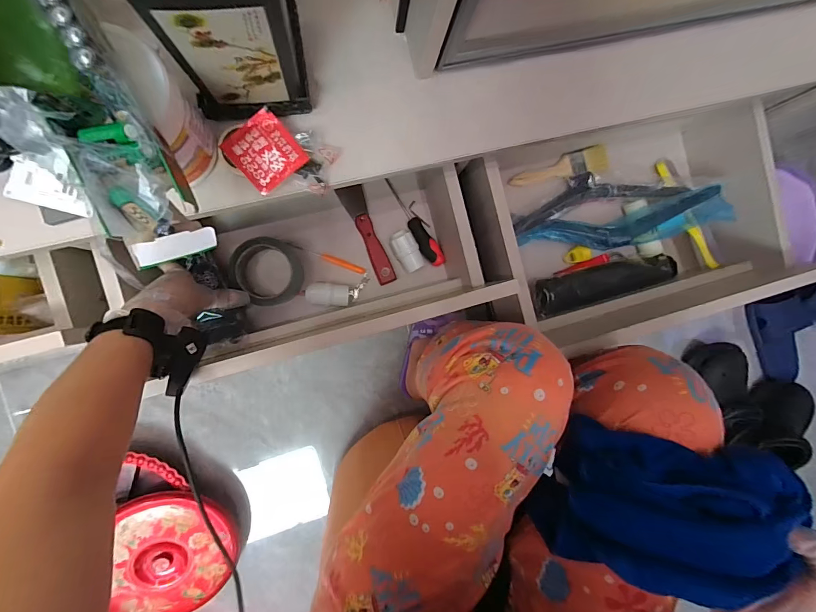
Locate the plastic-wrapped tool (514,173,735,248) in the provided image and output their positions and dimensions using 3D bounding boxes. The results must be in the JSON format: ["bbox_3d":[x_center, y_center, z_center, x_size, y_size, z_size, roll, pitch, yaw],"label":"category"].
[{"bbox_3d":[0.346,-0.157,0.608,0.335,0.068,0.121,2,91,-8],"label":"plastic-wrapped tool"}]

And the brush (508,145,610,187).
[{"bbox_3d":[0.259,-0.241,0.636,0.171,0.023,0.044,-13,93,-8],"label":"brush"}]

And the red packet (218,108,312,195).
[{"bbox_3d":[-0.147,-0.159,0.378,0.063,0.006,0.064,-41,103,-4],"label":"red packet"}]

